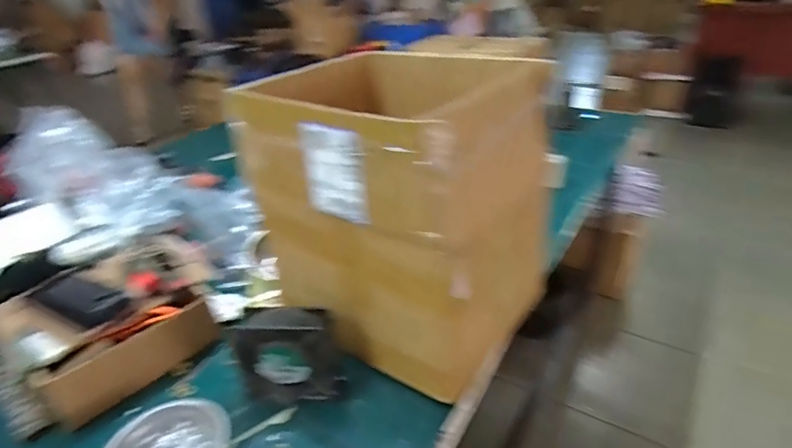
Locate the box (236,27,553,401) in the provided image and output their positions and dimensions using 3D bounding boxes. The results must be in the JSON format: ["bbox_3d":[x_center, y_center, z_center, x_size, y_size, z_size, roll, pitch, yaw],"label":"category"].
[{"bbox_3d":[0.015,-0.037,0.670,0.348,0.343,0.332,19,37,34],"label":"box"}]

